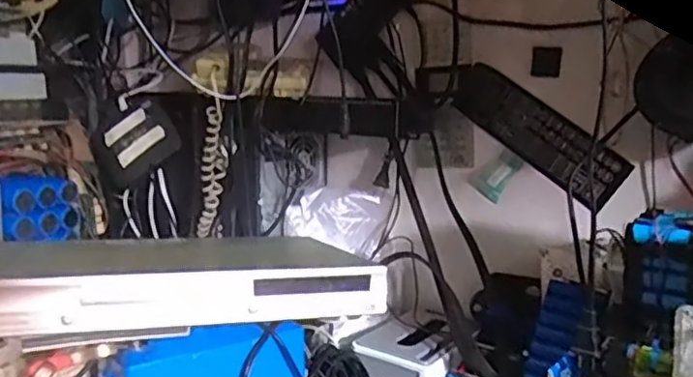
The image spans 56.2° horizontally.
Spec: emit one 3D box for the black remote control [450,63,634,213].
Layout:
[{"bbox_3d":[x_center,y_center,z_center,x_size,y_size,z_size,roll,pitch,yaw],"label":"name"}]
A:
[{"bbox_3d":[0.236,-0.069,0.812,0.233,0.073,0.015,41,26,22],"label":"black remote control"}]

